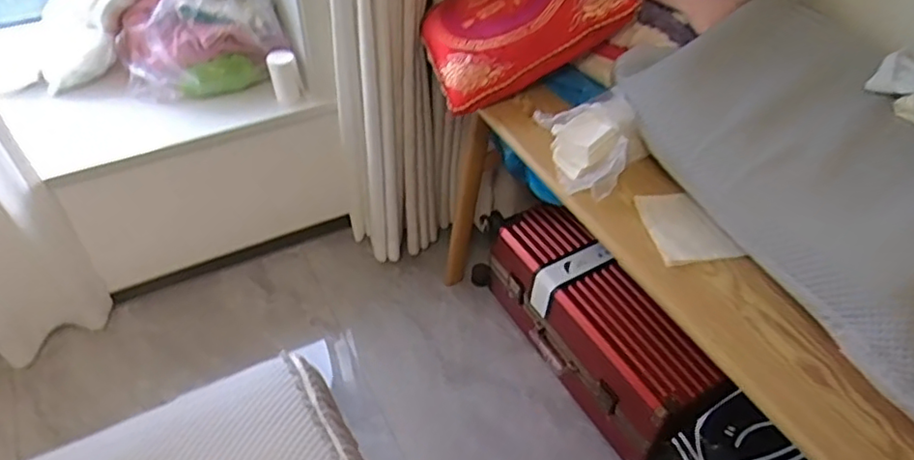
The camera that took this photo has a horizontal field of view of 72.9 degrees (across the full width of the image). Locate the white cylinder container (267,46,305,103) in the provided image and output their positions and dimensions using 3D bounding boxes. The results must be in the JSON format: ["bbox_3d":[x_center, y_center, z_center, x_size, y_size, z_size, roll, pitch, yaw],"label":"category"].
[{"bbox_3d":[-0.437,-0.389,1.579,0.077,0.125,0.063,-13,48,-15],"label":"white cylinder container"}]

